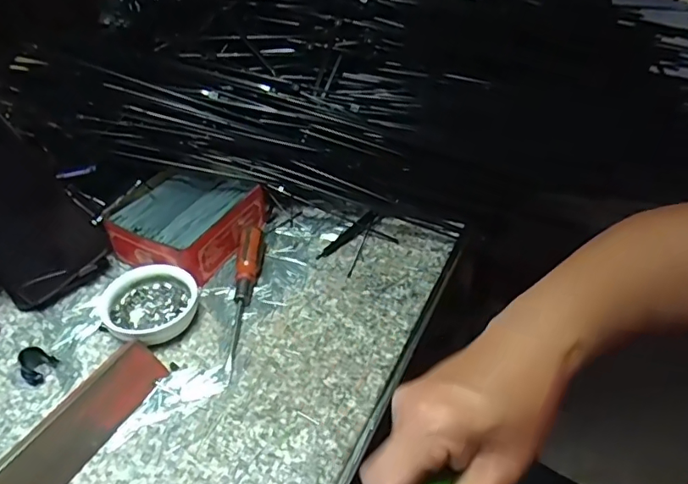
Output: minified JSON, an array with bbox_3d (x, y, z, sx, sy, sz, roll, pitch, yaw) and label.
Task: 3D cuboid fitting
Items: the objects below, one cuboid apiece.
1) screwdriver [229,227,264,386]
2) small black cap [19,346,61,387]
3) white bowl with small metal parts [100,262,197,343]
[{"bbox_3d":[-0.083,0.042,0.439,0.020,0.025,0.147,-1,41,-2],"label":"screwdriver"},{"bbox_3d":[-0.224,0.088,0.385,0.014,0.023,0.025,14,43,15],"label":"small black cap"},{"bbox_3d":[-0.154,0.052,0.424,0.072,0.026,0.070,0,41,0],"label":"white bowl with small metal parts"}]

